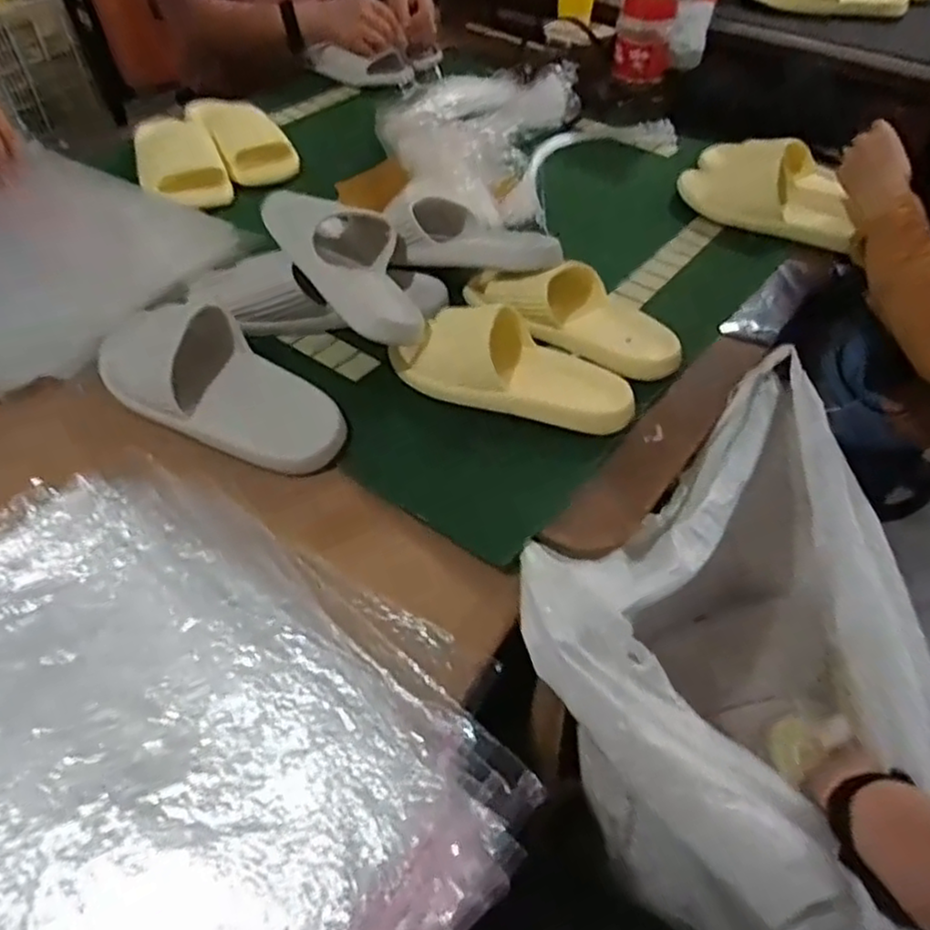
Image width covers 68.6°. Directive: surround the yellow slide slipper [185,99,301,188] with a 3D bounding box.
[{"bbox_3d":[-0.330,-0.483,0.992,0.108,0.071,0.224,-25,55,-21],"label":"yellow slide slipper"}]

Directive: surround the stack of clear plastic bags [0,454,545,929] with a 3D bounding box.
[{"bbox_3d":[-0.226,0.197,0.397,0.420,0.053,0.429,-37,60,-28],"label":"stack of clear plastic bags"}]

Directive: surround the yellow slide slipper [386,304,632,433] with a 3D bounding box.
[{"bbox_3d":[0.043,-0.097,0.646,0.239,0.065,0.098,16,51,12],"label":"yellow slide slipper"}]

